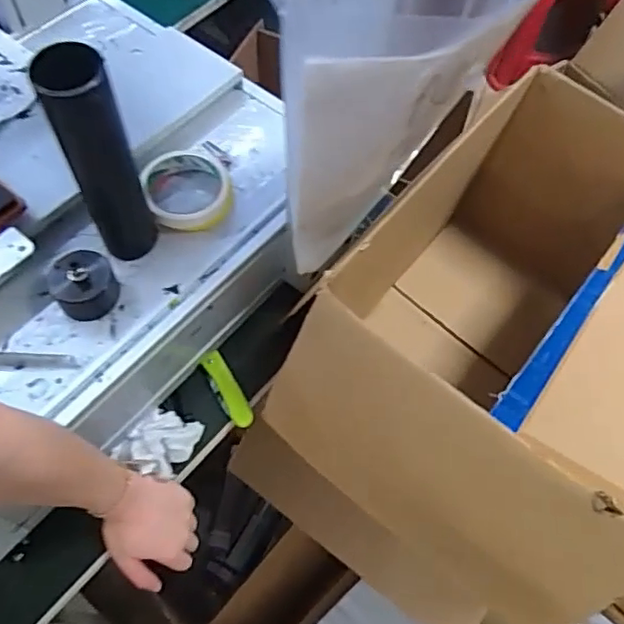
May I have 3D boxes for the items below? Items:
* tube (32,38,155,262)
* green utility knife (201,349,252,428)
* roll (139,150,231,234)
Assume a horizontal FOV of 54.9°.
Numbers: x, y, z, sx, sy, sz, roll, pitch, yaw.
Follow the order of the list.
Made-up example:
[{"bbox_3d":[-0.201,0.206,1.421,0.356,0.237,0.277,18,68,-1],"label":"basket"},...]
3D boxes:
[{"bbox_3d":[-0.177,-0.123,0.512,0.050,0.222,0.043,-22,64,-15],"label":"tube"},{"bbox_3d":[-0.098,0.089,0.687,0.026,0.019,0.091,-27,65,-17],"label":"green utility knife"},{"bbox_3d":[-0.130,-0.126,0.628,0.089,0.026,0.087,1,60,-2],"label":"roll"}]

